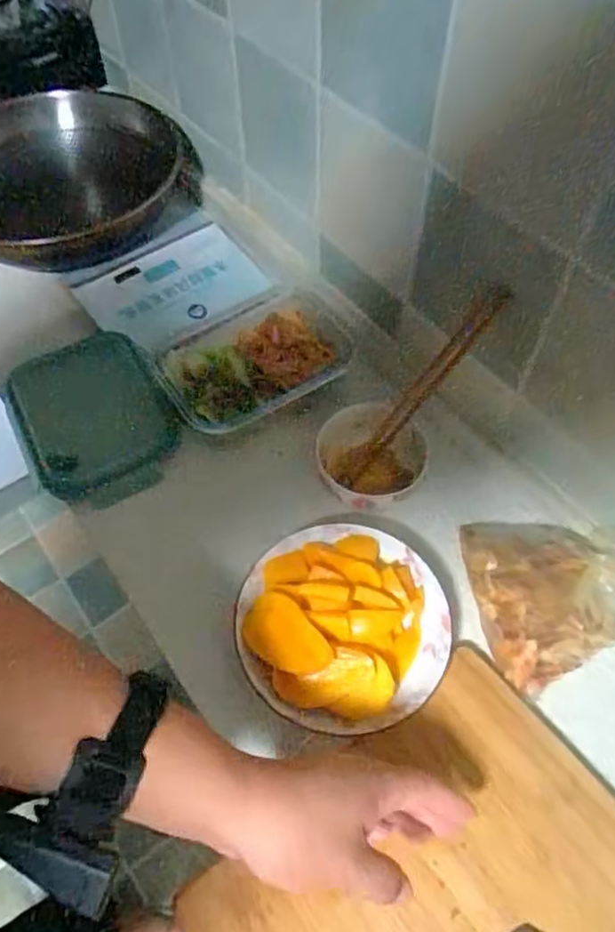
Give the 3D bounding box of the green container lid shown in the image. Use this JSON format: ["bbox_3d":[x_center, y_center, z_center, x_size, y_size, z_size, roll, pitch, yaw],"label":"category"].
[{"bbox_3d":[-0.231,-0.055,0.666,0.152,0.028,0.220,-26,61,-15],"label":"green container lid"}]

